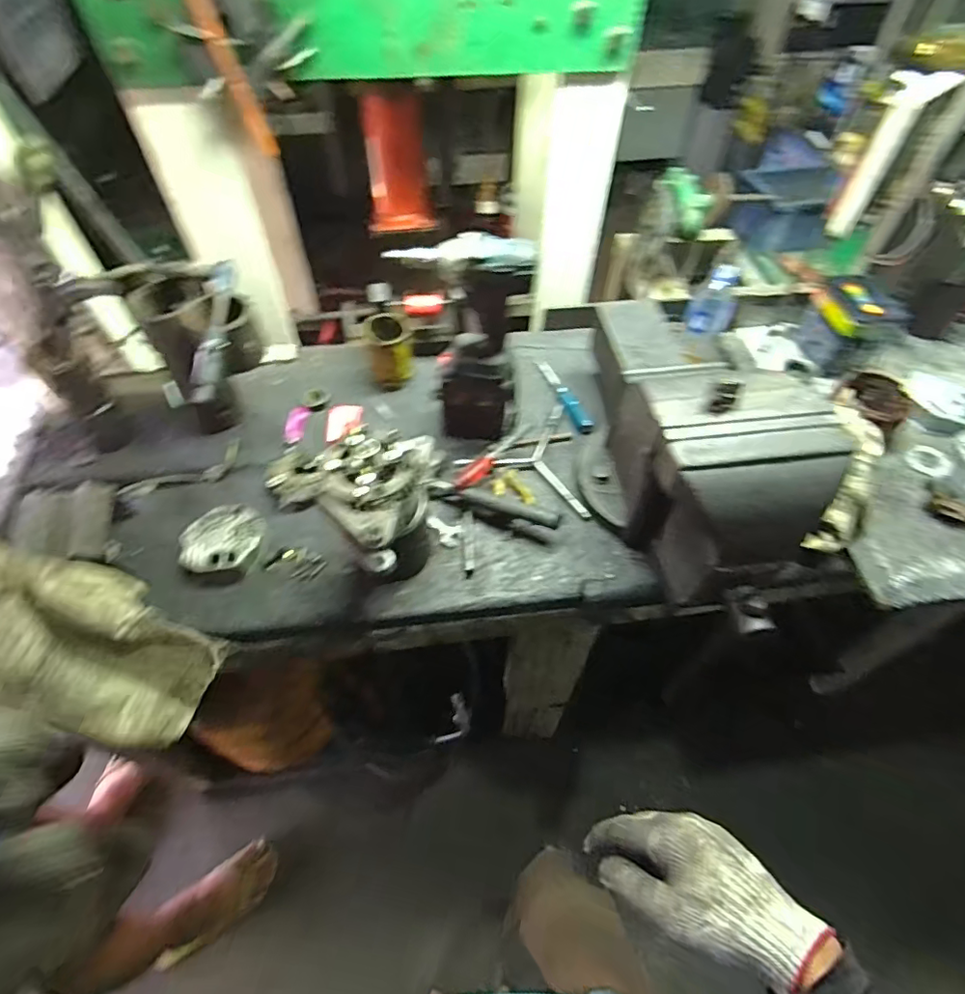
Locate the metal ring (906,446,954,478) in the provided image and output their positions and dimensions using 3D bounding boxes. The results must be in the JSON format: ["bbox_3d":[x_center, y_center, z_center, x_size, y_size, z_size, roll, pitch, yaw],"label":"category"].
[{"bbox_3d":[0.712,-0.058,0.856,0.063,0.005,0.053,19,70,20],"label":"metal ring"}]

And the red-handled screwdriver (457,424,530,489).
[{"bbox_3d":[0.017,-0.064,0.880,0.020,0.034,0.218,27,42,17],"label":"red-handled screwdriver"}]

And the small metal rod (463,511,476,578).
[{"bbox_3d":[-0.020,0.068,0.802,0.018,0.016,0.104,-1,55,-2],"label":"small metal rod"}]

